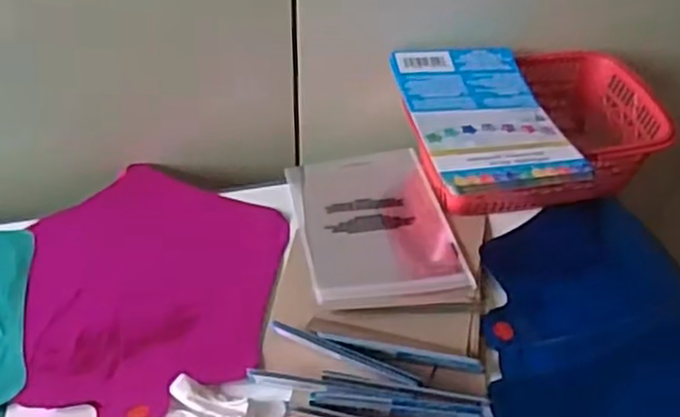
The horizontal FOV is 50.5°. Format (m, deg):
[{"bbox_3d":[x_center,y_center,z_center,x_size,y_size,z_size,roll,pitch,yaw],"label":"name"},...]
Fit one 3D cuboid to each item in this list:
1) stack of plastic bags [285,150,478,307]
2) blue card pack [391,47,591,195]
[{"bbox_3d":[0.027,0.009,0.619,0.126,0.021,0.212,-4,35,-10],"label":"stack of plastic bags"},{"bbox_3d":[0.115,-0.079,0.588,0.112,0.015,0.185,-6,46,-8],"label":"blue card pack"}]

